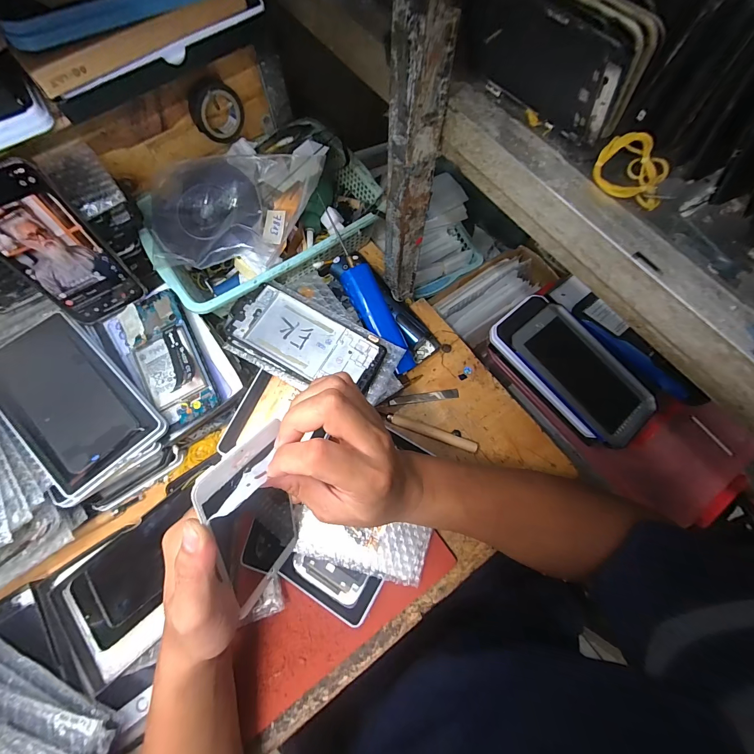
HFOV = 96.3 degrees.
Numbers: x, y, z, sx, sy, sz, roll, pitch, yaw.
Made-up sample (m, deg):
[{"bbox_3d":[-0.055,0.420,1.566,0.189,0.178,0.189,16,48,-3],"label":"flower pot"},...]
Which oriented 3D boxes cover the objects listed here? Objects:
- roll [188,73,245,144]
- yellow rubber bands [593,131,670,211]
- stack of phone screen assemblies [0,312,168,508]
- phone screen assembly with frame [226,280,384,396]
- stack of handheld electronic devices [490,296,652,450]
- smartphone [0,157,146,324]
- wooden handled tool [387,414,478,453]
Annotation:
[{"bbox_3d":[-0.184,-0.304,0.390,0.056,0.061,0.026,-41,77,-12],"label":"roll"},{"bbox_3d":[0.156,-0.126,0.204,0.043,0.022,0.028,26,74,8],"label":"yellow rubber bands"},{"bbox_3d":[-0.317,0.026,0.344,0.183,0.019,0.110,44,73,9],"label":"stack of phone screen assemblies"},{"bbox_3d":[-0.073,-0.040,0.356,0.159,0.010,0.075,28,74,5],"label":"phone screen assembly with frame"},{"bbox_3d":[0.241,-0.013,0.419,0.100,0.018,0.199,-39,76,-11],"label":"stack of handheld electronic devices"},{"bbox_3d":[-0.309,-0.120,0.329,0.072,0.151,0.007,-36,59,-16],"label":"smartphone"},{"bbox_3d":[0.064,0.063,0.394,0.106,0.011,0.014,20,73,6],"label":"wooden handled tool"}]

